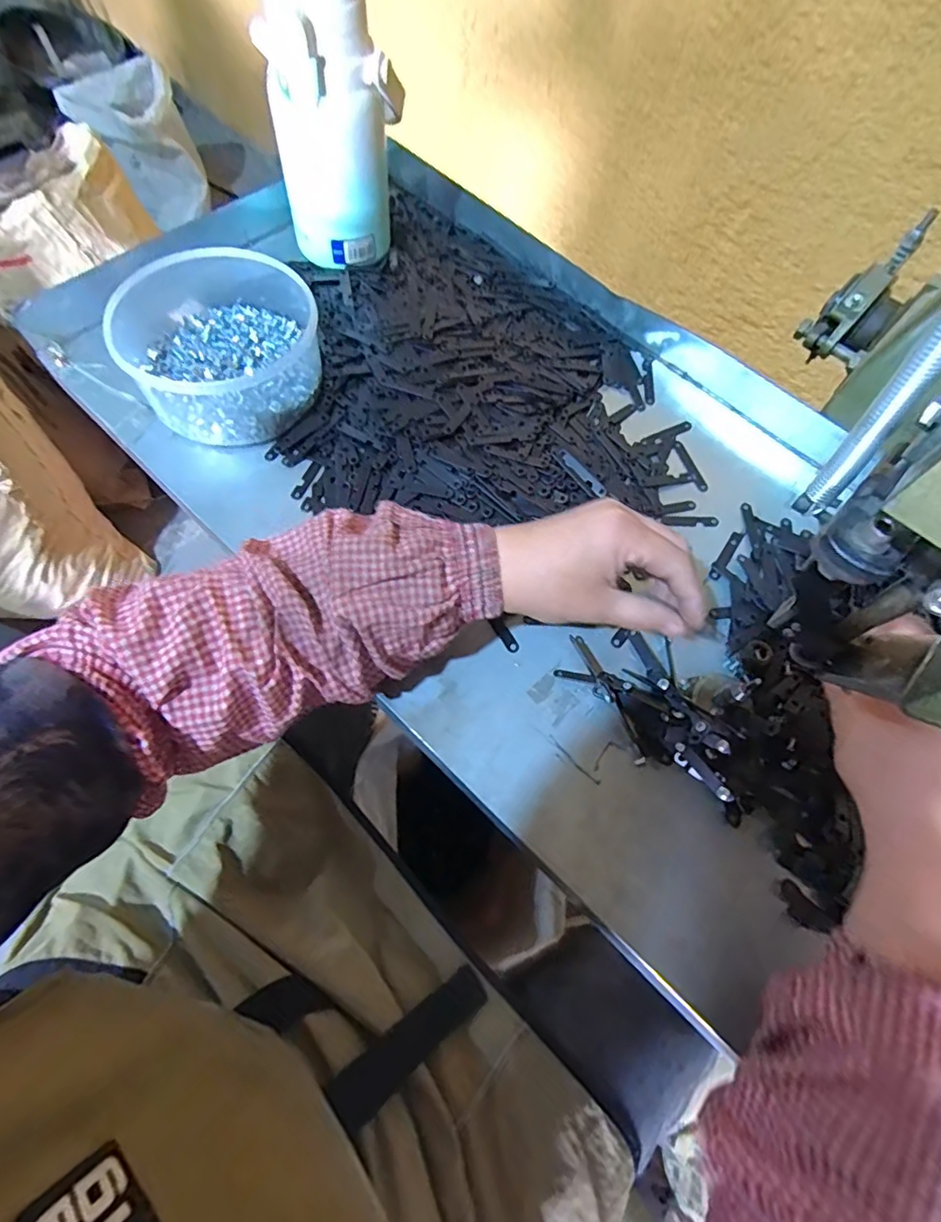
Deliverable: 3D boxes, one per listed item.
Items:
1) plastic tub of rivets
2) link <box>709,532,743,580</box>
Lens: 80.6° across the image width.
[{"bbox_3d":[-0.202,-0.229,0.453,0.158,0.062,0.186,-26,70,-14],"label":"plastic tub of rivets"},{"bbox_3d":[0.199,-0.043,0.432,0.010,0.004,0.051,36,69,12],"label":"link"}]

